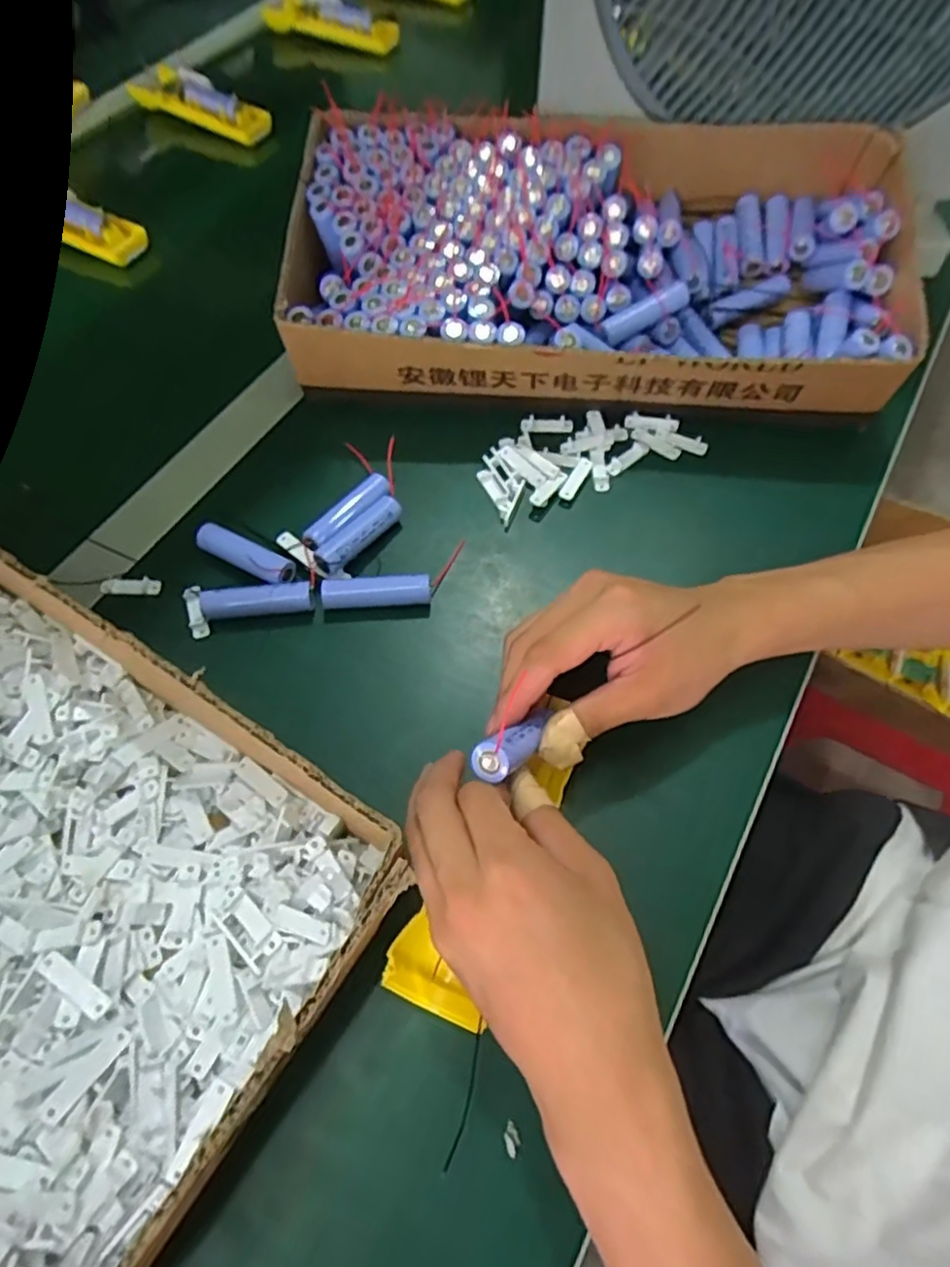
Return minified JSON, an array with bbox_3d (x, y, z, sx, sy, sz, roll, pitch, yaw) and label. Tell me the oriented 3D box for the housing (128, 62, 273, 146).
[{"bbox_3d":[-0.288,-0.557,0.690,0.162,0.030,0.043,26,65,14],"label":"housing"}]

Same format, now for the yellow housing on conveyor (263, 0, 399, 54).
[{"bbox_3d":[-0.167,-0.719,0.774,0.165,0.035,0.044,19,64,11],"label":"yellow housing on conveyor"}]

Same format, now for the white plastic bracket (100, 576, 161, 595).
[{"bbox_3d":[-0.216,-0.030,0.414,0.037,0.004,0.010,1,62,2],"label":"white plastic bracket"}]

